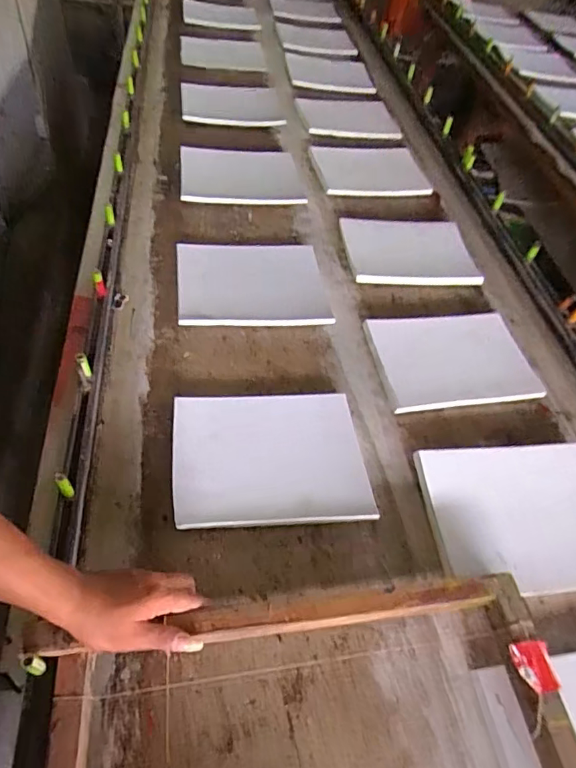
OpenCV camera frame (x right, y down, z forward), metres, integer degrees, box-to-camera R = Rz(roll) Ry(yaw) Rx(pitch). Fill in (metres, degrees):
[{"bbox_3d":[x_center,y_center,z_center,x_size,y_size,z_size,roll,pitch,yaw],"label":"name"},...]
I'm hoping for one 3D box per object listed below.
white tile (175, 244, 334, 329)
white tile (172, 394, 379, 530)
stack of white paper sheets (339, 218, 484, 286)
[{"bbox_3d":[-0.068,-0.193,0.932,0.270,0.017,0.211,-2,56,-12],"label":"white tile"},{"bbox_3d":[-0.028,0.100,0.707,0.263,0.011,0.206,-3,54,-6],"label":"white tile"},{"bbox_3d":[0.249,-0.282,1.033,0.261,0.013,0.198,-2,52,-7],"label":"stack of white paper sheets"}]

